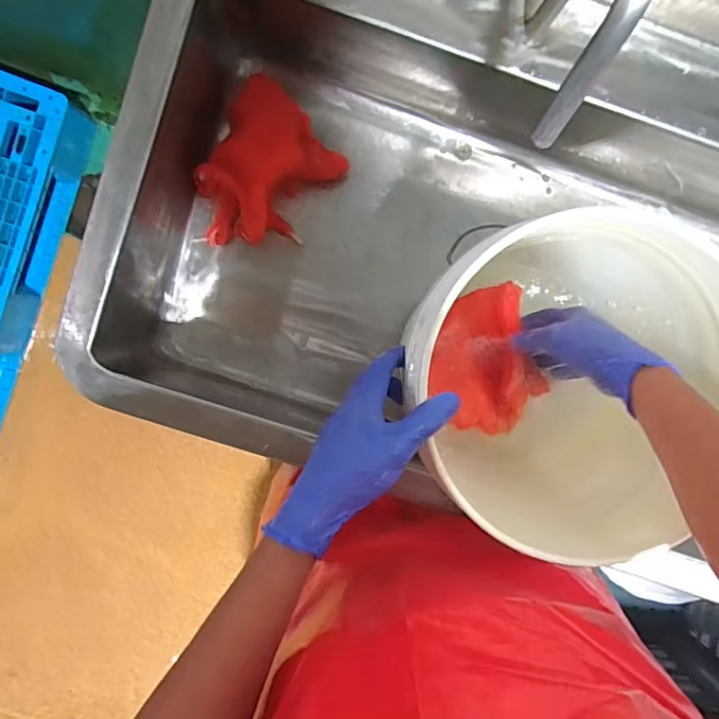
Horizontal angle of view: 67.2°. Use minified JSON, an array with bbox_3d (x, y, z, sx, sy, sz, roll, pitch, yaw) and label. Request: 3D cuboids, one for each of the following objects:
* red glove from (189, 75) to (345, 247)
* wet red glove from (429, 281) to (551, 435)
[{"bbox_3d":[-0.122,-0.232,0.692,0.148,0.072,0.201,34,92,-3],"label":"red glove"},{"bbox_3d":[0.149,0.007,0.643,0.131,0.032,0.166,-22,94,0],"label":"wet red glove"}]

